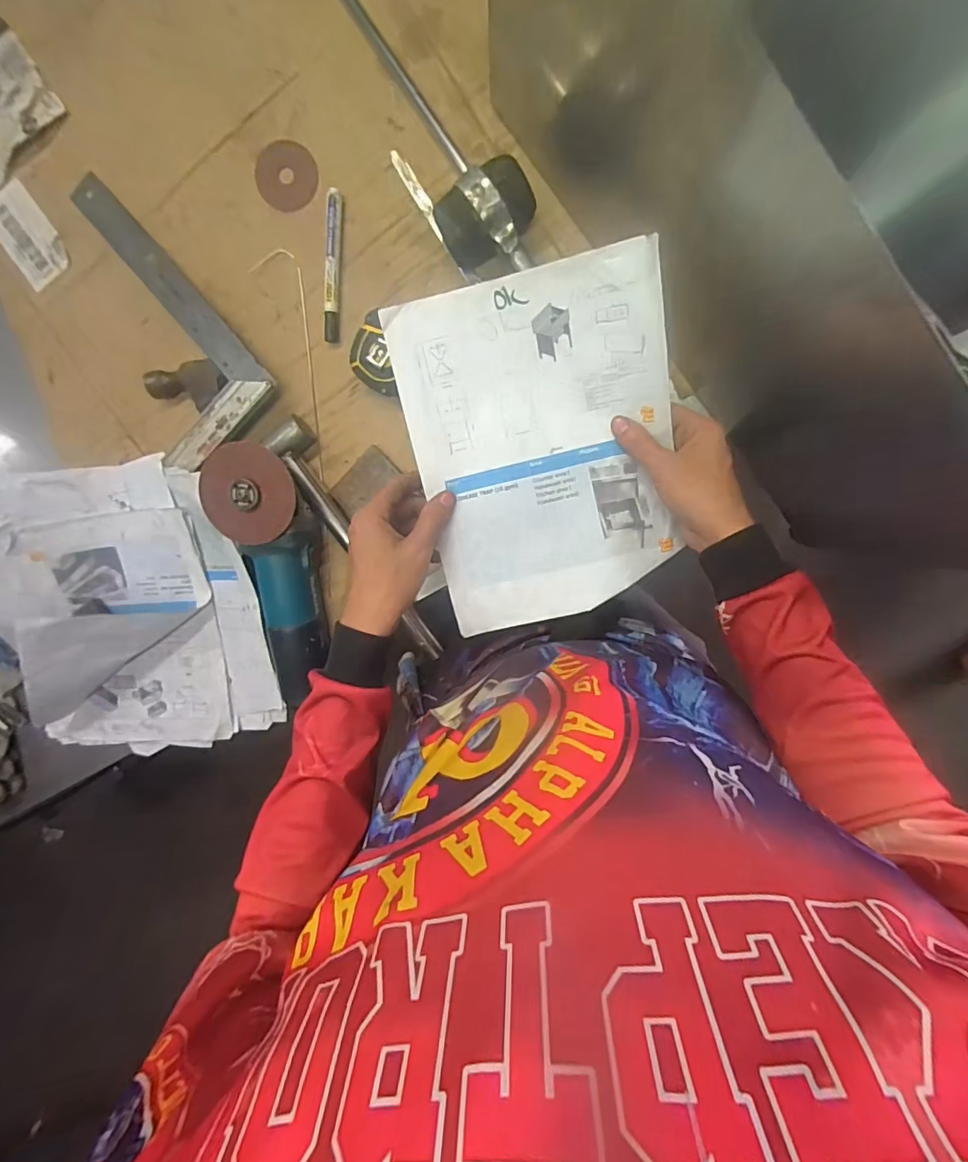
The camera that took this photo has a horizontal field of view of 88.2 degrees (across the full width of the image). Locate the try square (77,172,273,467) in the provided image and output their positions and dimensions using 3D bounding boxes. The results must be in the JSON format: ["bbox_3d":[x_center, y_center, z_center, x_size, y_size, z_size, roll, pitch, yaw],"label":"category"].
[{"bbox_3d":[-0.363,-0.270,0.529,0.141,0.013,0.300,-41,86,4],"label":"try square"}]

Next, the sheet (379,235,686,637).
[{"bbox_3d":[0.048,-0.105,0.407,0.207,0.077,0.264,-12,89,5],"label":"sheet"}]

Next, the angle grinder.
[{"bbox_3d":[-0.220,-0.009,0.539,0.089,0.072,0.266,-5,111,5],"label":"angle grinder"}]

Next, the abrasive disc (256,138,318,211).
[{"bbox_3d":[-0.203,-0.414,0.512,0.063,0.004,0.063,0,97,3],"label":"abrasive disc"}]

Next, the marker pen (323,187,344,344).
[{"bbox_3d":[-0.156,-0.324,0.517,0.015,0.013,0.139,7,104,5],"label":"marker pen"}]

